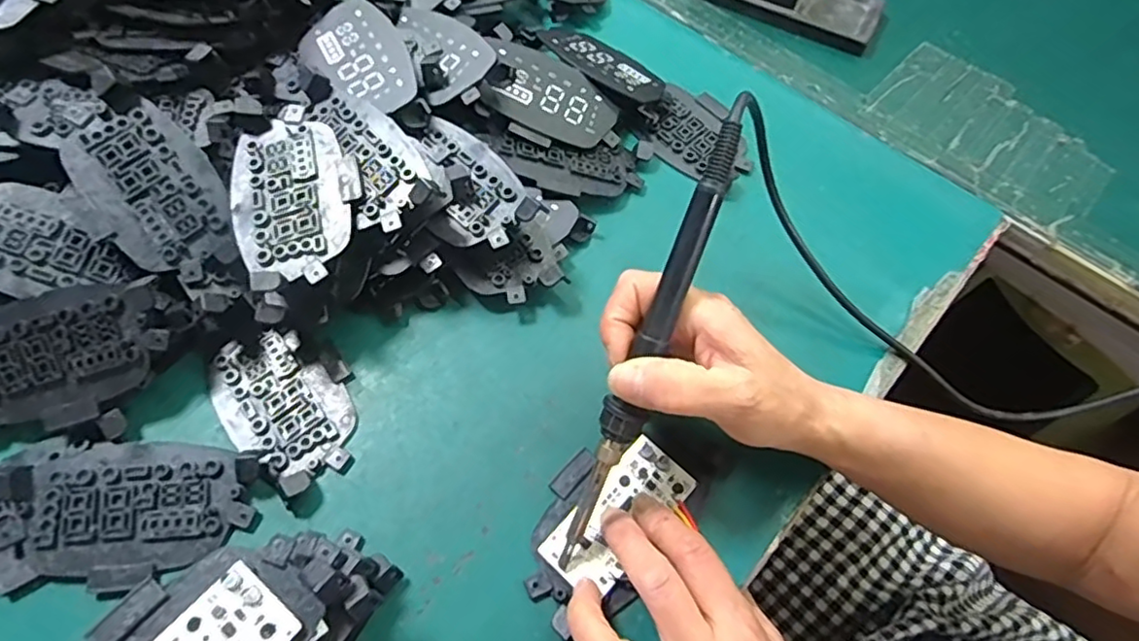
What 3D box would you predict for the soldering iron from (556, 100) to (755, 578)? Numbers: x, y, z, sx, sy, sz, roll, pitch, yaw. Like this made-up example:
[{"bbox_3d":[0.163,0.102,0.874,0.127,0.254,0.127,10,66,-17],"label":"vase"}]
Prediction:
[{"bbox_3d":[0.036,0.014,0.281,0.017,0.019,0.224,22,102,9],"label":"soldering iron"}]

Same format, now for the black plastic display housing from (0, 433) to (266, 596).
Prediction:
[{"bbox_3d":[-0.244,0.094,0.308,0.171,0.016,0.072,-3,61,-4],"label":"black plastic display housing"}]

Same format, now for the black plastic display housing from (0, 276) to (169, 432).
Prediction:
[{"bbox_3d":[-0.267,0.020,0.325,0.113,0.018,0.066,-11,88,-3],"label":"black plastic display housing"}]

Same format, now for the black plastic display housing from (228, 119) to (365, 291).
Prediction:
[{"bbox_3d":[-0.149,-0.065,0.341,0.068,0.012,0.103,-12,63,-9],"label":"black plastic display housing"}]

